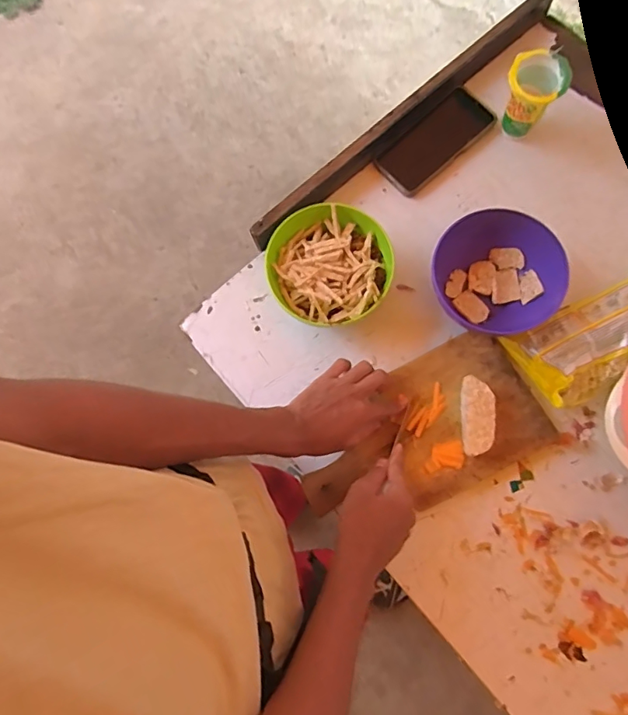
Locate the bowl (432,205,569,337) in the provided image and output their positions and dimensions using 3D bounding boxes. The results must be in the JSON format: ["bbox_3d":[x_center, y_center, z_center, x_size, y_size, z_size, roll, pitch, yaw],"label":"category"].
[{"bbox_3d":[0.222,-0.098,0.598,0.146,0.070,0.141,-1,78,3],"label":"bowl"}]

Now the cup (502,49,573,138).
[{"bbox_3d":[0.277,-0.333,0.638,0.070,0.095,0.060,25,80,9],"label":"cup"}]

